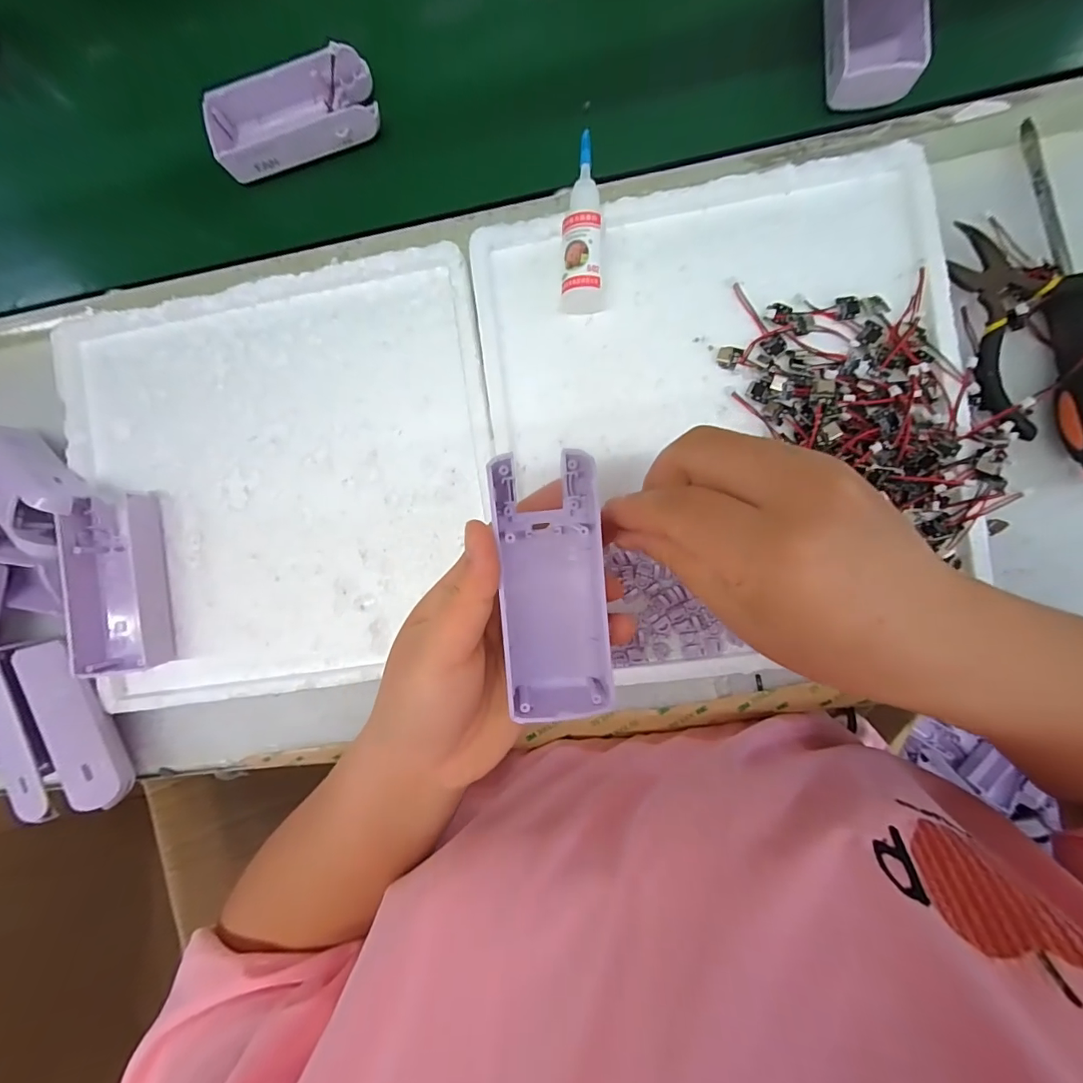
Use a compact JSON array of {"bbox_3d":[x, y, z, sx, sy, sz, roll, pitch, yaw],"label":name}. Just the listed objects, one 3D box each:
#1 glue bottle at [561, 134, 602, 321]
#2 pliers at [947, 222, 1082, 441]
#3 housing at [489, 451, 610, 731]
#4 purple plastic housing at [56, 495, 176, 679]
[{"bbox_3d":[0.023,-0.172,0.263,0.022,0.027,0.092,1,90,5],"label":"glue bottle"},{"bbox_3d":[0.249,-0.116,0.243,0.082,0.035,0.106,-40,87,4],"label":"pliers"},{"bbox_3d":[0.004,0.020,0.200,0.040,0.027,0.106,-3,90,5],"label":"housing"},{"bbox_3d":[-0.262,0.027,0.293,0.045,0.032,0.109,-4,89,5],"label":"purple plastic housing"}]

